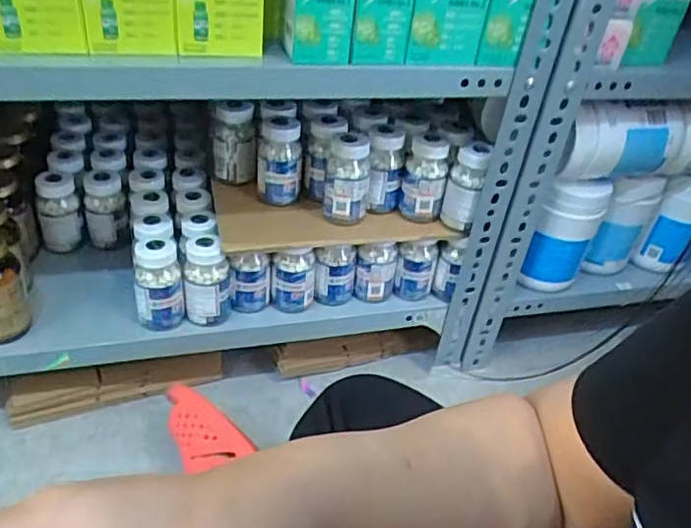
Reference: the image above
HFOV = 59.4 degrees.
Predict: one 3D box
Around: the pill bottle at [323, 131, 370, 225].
[{"bbox_3d":[0.003,-0.098,0.682,0.046,0.093,0.057,8,37,0],"label":"pill bottle"}]

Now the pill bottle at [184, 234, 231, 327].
[{"bbox_3d":[-0.152,0.019,0.670,0.048,0.089,0.043,-3,38,-14],"label":"pill bottle"}]

